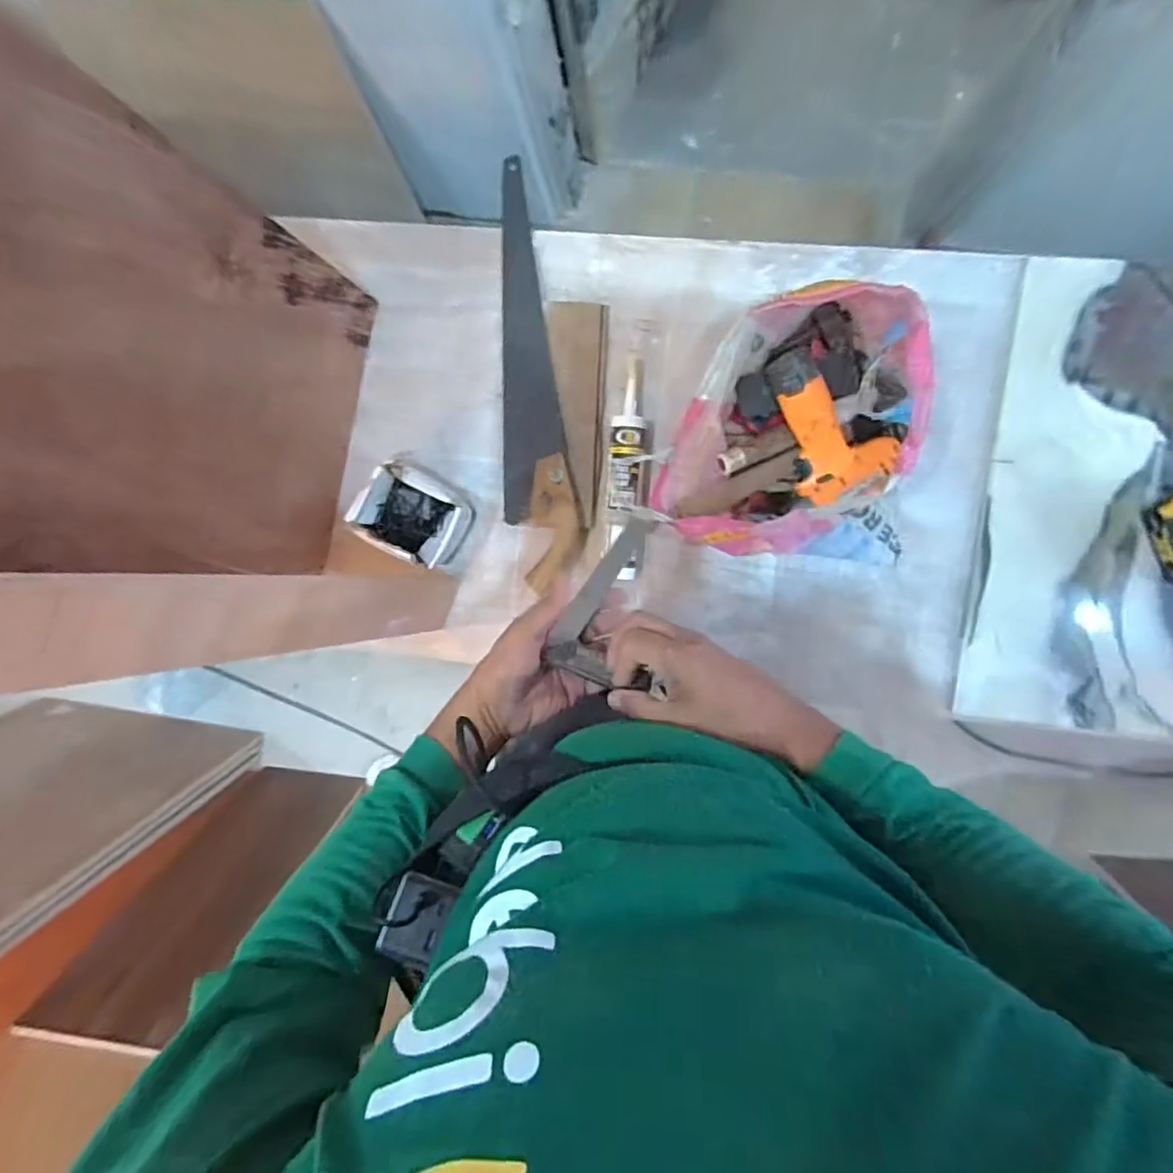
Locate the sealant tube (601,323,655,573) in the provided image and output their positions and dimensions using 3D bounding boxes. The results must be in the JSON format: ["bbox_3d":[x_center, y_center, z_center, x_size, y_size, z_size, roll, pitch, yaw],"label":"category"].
[{"bbox_3d":[0.056,-0.178,0.801,0.061,0.049,0.338,4,97,5],"label":"sealant tube"}]

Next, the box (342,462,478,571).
[{"bbox_3d":[-0.233,-0.097,0.818,0.136,0.089,0.117,32,98,1],"label":"box"}]

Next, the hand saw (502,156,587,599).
[{"bbox_3d":[-0.089,-0.268,0.811,0.104,0.033,0.544,-9,96,6],"label":"hand saw"}]

